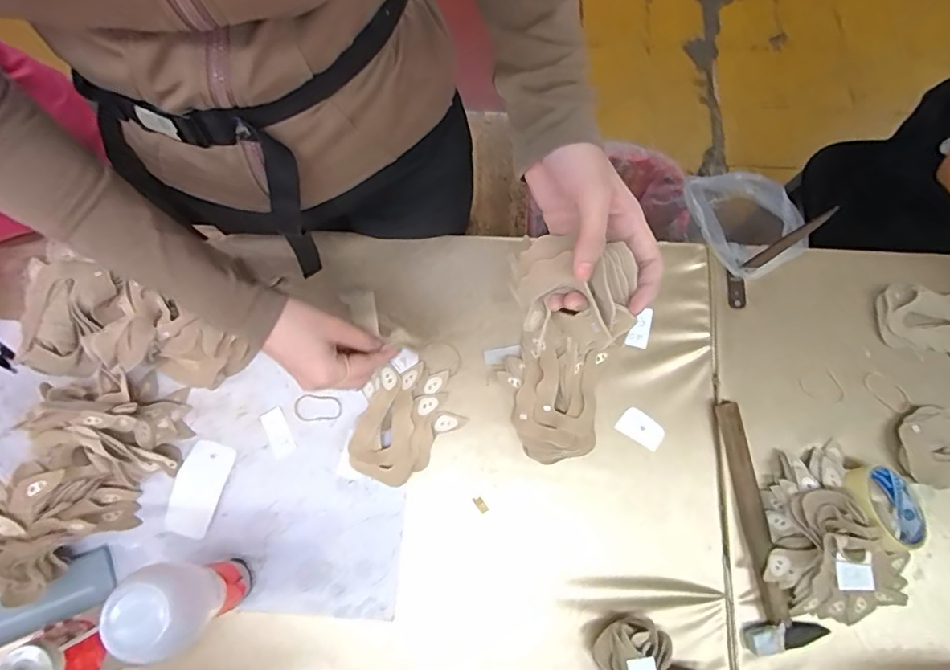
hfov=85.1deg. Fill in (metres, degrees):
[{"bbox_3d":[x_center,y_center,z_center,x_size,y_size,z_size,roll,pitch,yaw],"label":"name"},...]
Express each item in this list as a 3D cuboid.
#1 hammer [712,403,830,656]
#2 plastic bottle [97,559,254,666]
[{"bbox_3d":[0.314,0.203,0.565,0.076,0.025,0.253,-5,74,-1],"label":"hammer"},{"bbox_3d":[-0.254,0.236,0.472,0.065,0.173,0.056,41,79,10],"label":"plastic bottle"}]

